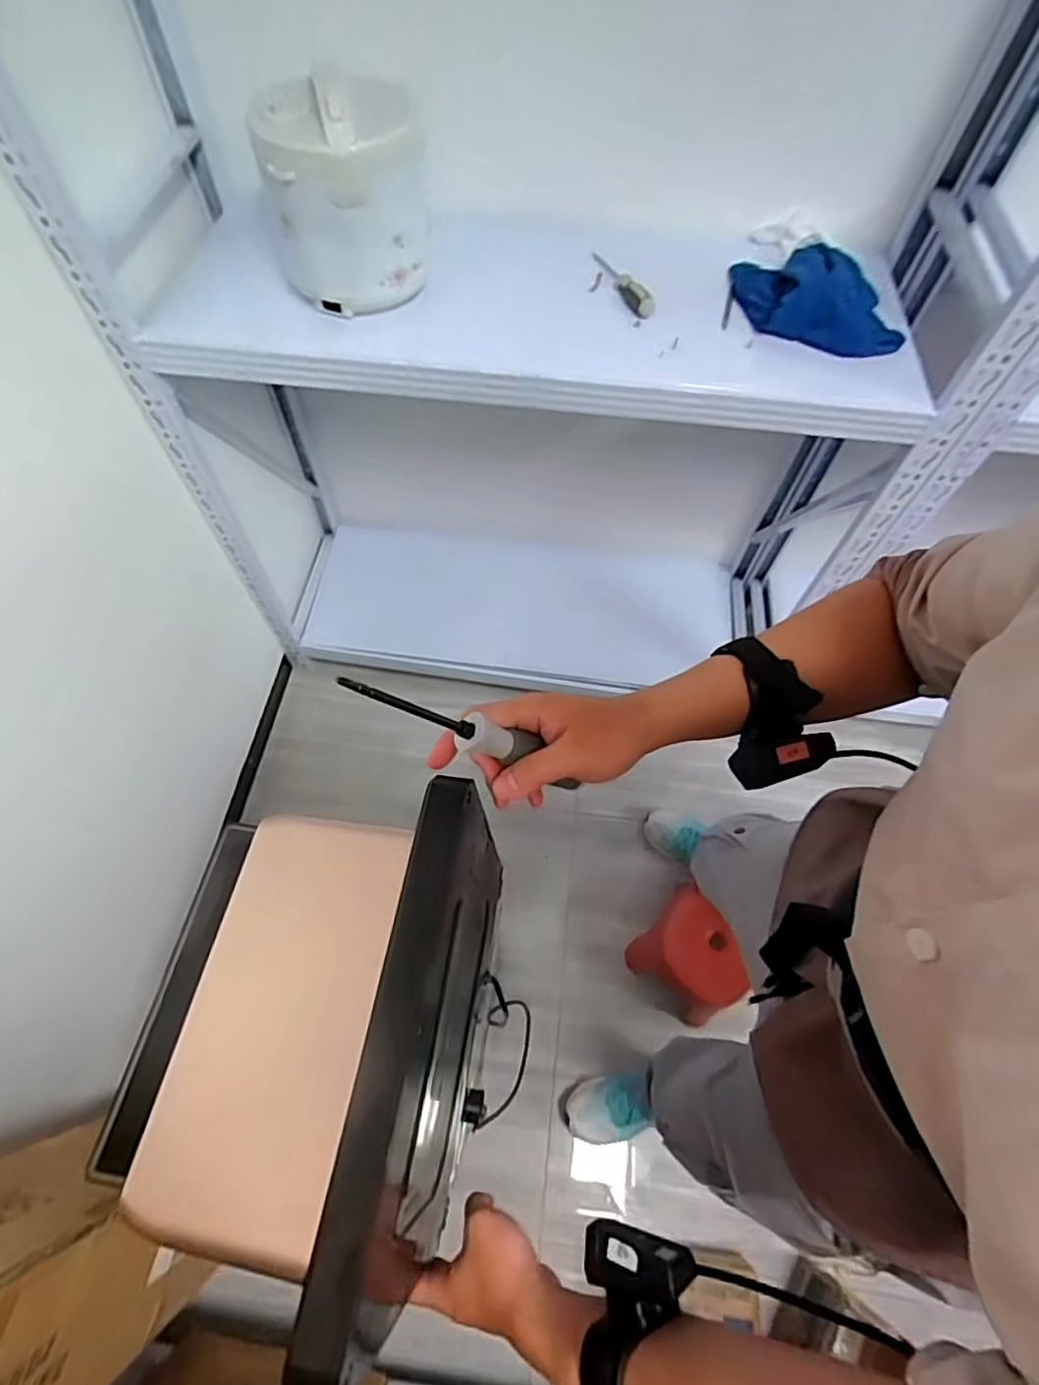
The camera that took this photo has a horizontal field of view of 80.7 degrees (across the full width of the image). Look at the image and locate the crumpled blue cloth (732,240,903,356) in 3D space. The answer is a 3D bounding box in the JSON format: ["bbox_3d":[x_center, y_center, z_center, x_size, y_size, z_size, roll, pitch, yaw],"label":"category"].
[{"bbox_3d":[0.421,-0.571,0.864,0.236,0.060,0.183,16,62,7],"label":"crumpled blue cloth"}]

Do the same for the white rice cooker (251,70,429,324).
[{"bbox_3d":[-0.227,-0.658,0.815,0.201,0.214,0.184,-21,64,-13],"label":"white rice cooker"}]

